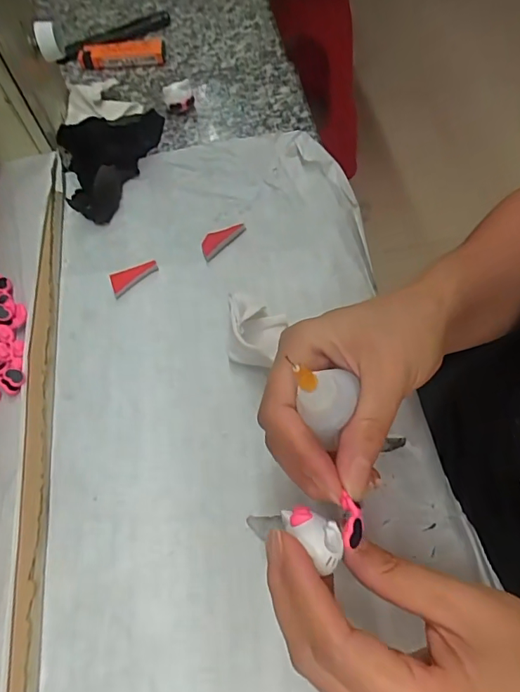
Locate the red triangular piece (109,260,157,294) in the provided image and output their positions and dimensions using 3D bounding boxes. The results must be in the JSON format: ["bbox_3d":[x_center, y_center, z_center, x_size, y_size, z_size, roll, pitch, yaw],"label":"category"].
[{"bbox_3d":[-0.086,-0.048,0.328,0.034,0.005,0.016,-27,64,-12],"label":"red triangular piece"}]

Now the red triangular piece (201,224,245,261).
[{"bbox_3d":[-0.027,-0.076,0.339,0.017,0.007,0.038,38,70,20],"label":"red triangular piece"}]

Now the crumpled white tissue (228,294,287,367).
[{"bbox_3d":[-0.002,-0.012,0.293,0.034,0.023,0.053,-2,62,1],"label":"crumpled white tissue"}]

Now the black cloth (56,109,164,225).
[{"bbox_3d":[-0.118,-0.140,0.356,0.052,0.042,0.085,28,67,16],"label":"black cloth"}]

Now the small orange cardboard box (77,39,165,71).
[{"bbox_3d":[-0.128,-0.269,0.441,0.078,0.015,0.023,-2,62,1],"label":"small orange cardboard box"}]

